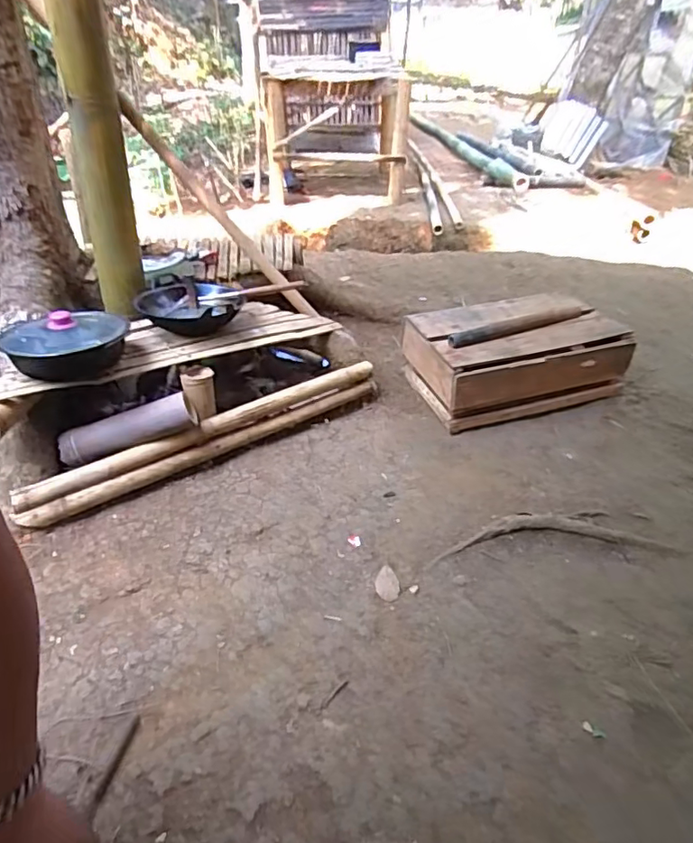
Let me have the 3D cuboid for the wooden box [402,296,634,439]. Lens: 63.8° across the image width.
[{"bbox_3d":[0.476,-0.189,1.622,0.550,0.226,0.344,-9,38,-17],"label":"wooden box"}]

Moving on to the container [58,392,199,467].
[{"bbox_3d":[-0.495,0.016,1.254,0.305,0.067,0.076,-19,40,-9],"label":"container"}]

